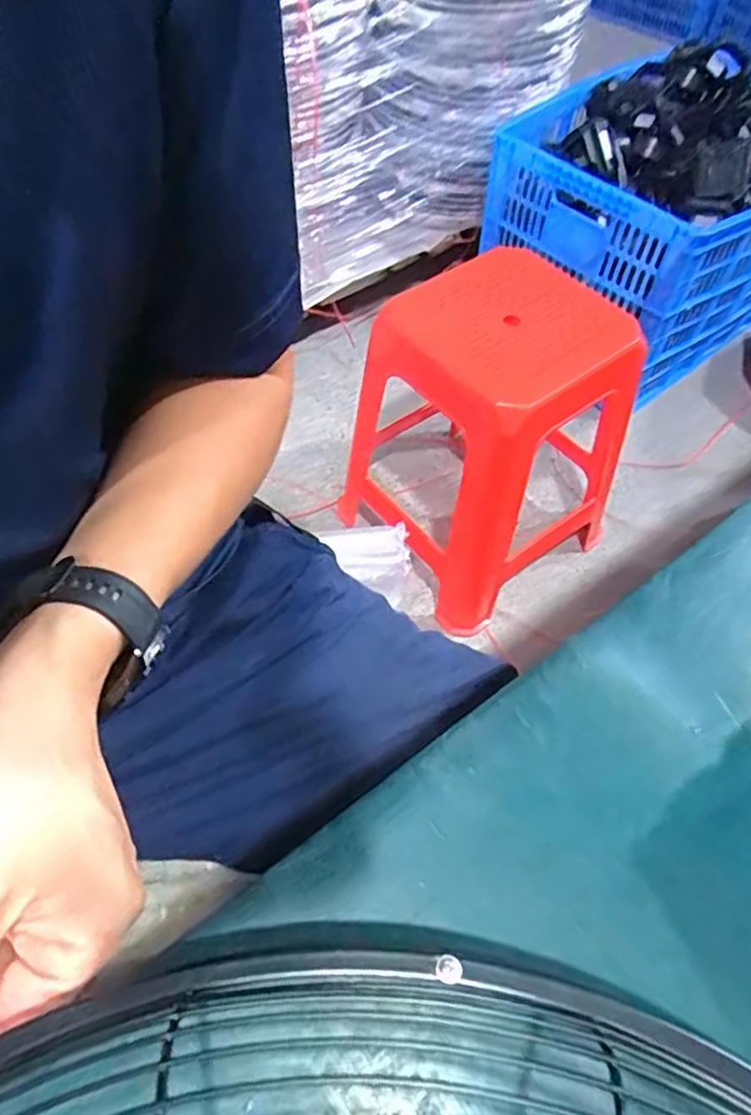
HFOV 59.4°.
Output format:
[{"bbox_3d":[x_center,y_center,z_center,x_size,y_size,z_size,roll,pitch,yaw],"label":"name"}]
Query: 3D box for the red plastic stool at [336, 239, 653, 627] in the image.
[{"bbox_3d":[0.182,-0.182,1.049,0.337,0.450,0.339,-31,62,-19],"label":"red plastic stool"}]

